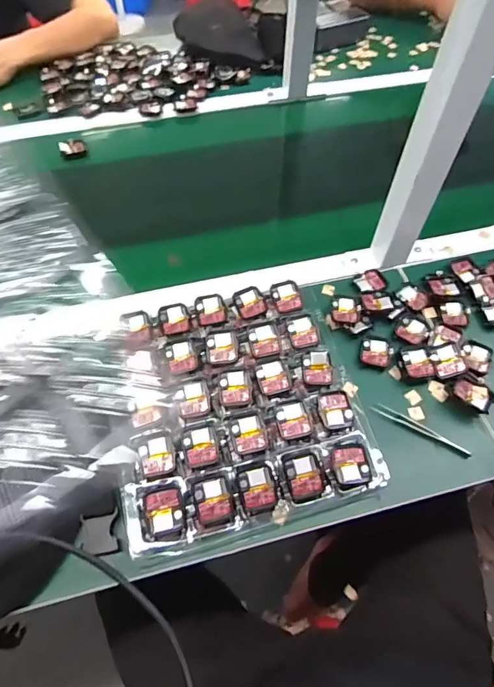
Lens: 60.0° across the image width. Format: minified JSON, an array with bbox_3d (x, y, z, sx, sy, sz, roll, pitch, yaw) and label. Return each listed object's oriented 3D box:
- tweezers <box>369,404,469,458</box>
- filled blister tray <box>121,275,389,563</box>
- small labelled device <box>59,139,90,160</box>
[{"bbox_3d":[0.198,0.097,0.488,0.112,0.010,0.013,26,61,15],"label":"tweezers"},{"bbox_3d":[-0.013,0.063,0.485,0.252,0.029,0.271,-12,59,-8],"label":"filled blister tray"},{"bbox_3d":[-0.303,-0.339,0.748,0.048,0.007,0.036,-22,92,-27],"label":"small labelled device"}]

